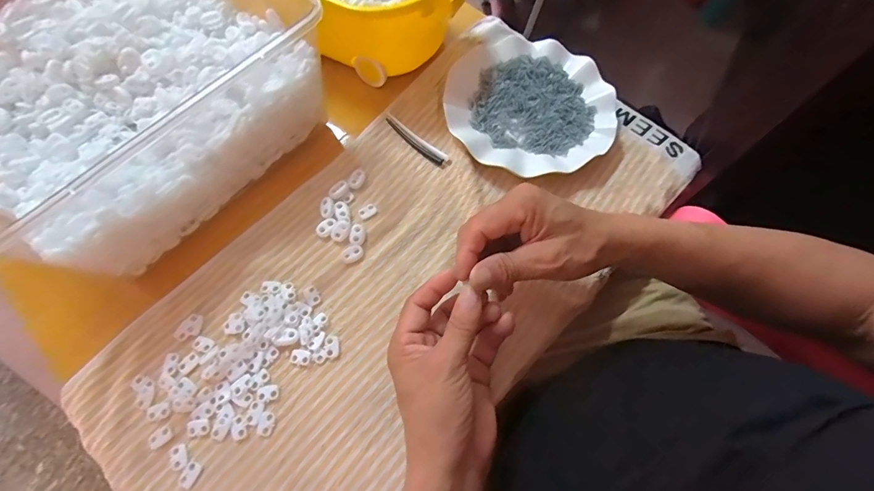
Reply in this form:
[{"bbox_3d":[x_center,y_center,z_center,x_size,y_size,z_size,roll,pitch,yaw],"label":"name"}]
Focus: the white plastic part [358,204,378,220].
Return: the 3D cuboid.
[{"bbox_3d":[-0.070,-0.035,0.403,0.018,0.004,0.014,-37,72,-15],"label":"white plastic part"}]

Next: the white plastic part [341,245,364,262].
[{"bbox_3d":[-0.082,0.008,0.385,0.021,0.005,0.015,-19,68,-8],"label":"white plastic part"}]

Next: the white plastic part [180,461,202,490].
[{"bbox_3d":[-0.192,0.178,0.310,0.012,0.004,0.017,20,68,8],"label":"white plastic part"}]

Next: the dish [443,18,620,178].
[{"bbox_3d":[0.093,-0.160,0.443,0.201,0.023,0.180,38,72,14],"label":"dish"}]

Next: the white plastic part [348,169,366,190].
[{"bbox_3d":[-0.083,-0.069,0.415,0.014,0.005,0.021,33,71,13],"label":"white plastic part"}]

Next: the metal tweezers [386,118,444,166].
[{"bbox_3d":[-0.027,-0.113,0.436,0.084,0.004,0.010,40,72,15],"label":"metal tweezers"}]

